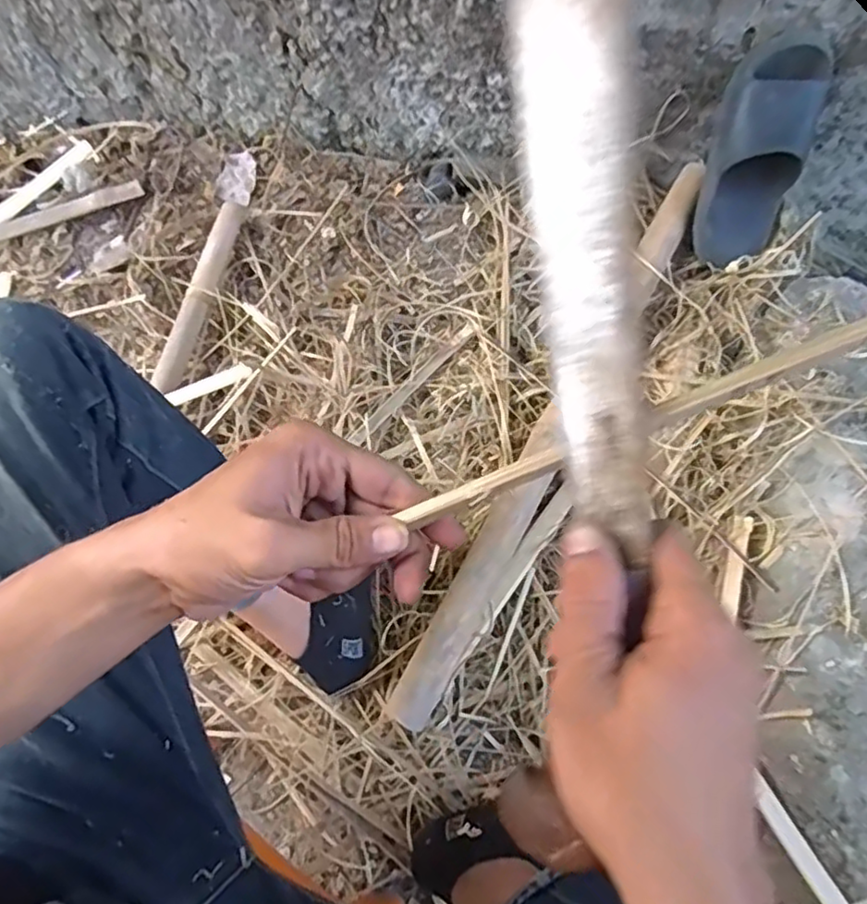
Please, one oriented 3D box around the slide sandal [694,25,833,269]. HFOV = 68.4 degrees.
[{"bbox_3d":[0.426,-0.391,0.843,0.117,0.280,0.098,12,30,6],"label":"slide sandal"}]

